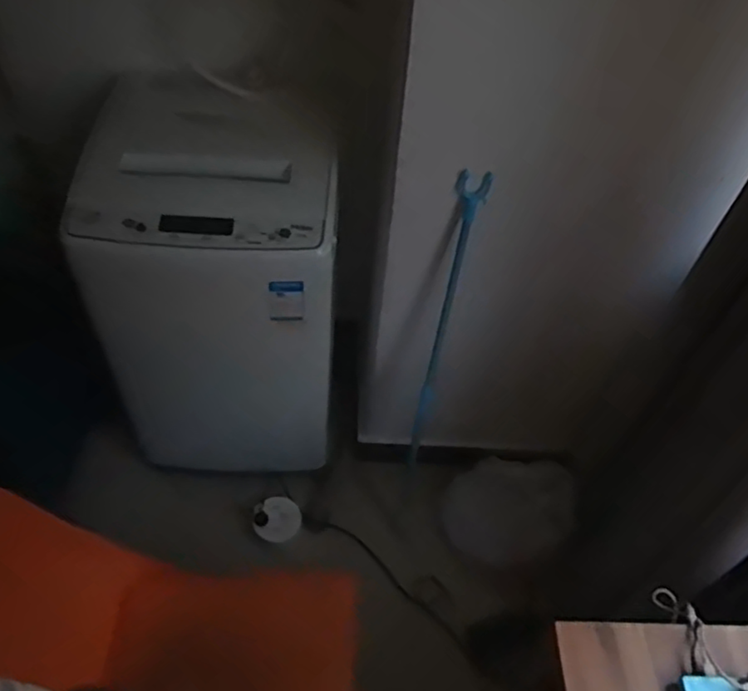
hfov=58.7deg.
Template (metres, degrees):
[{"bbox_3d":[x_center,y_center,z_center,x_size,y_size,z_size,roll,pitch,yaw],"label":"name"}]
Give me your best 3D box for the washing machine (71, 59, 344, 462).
[{"bbox_3d":[-0.329,-0.139,1.507,0.465,0.778,0.510,-2,51,-6],"label":"washing machine"}]

